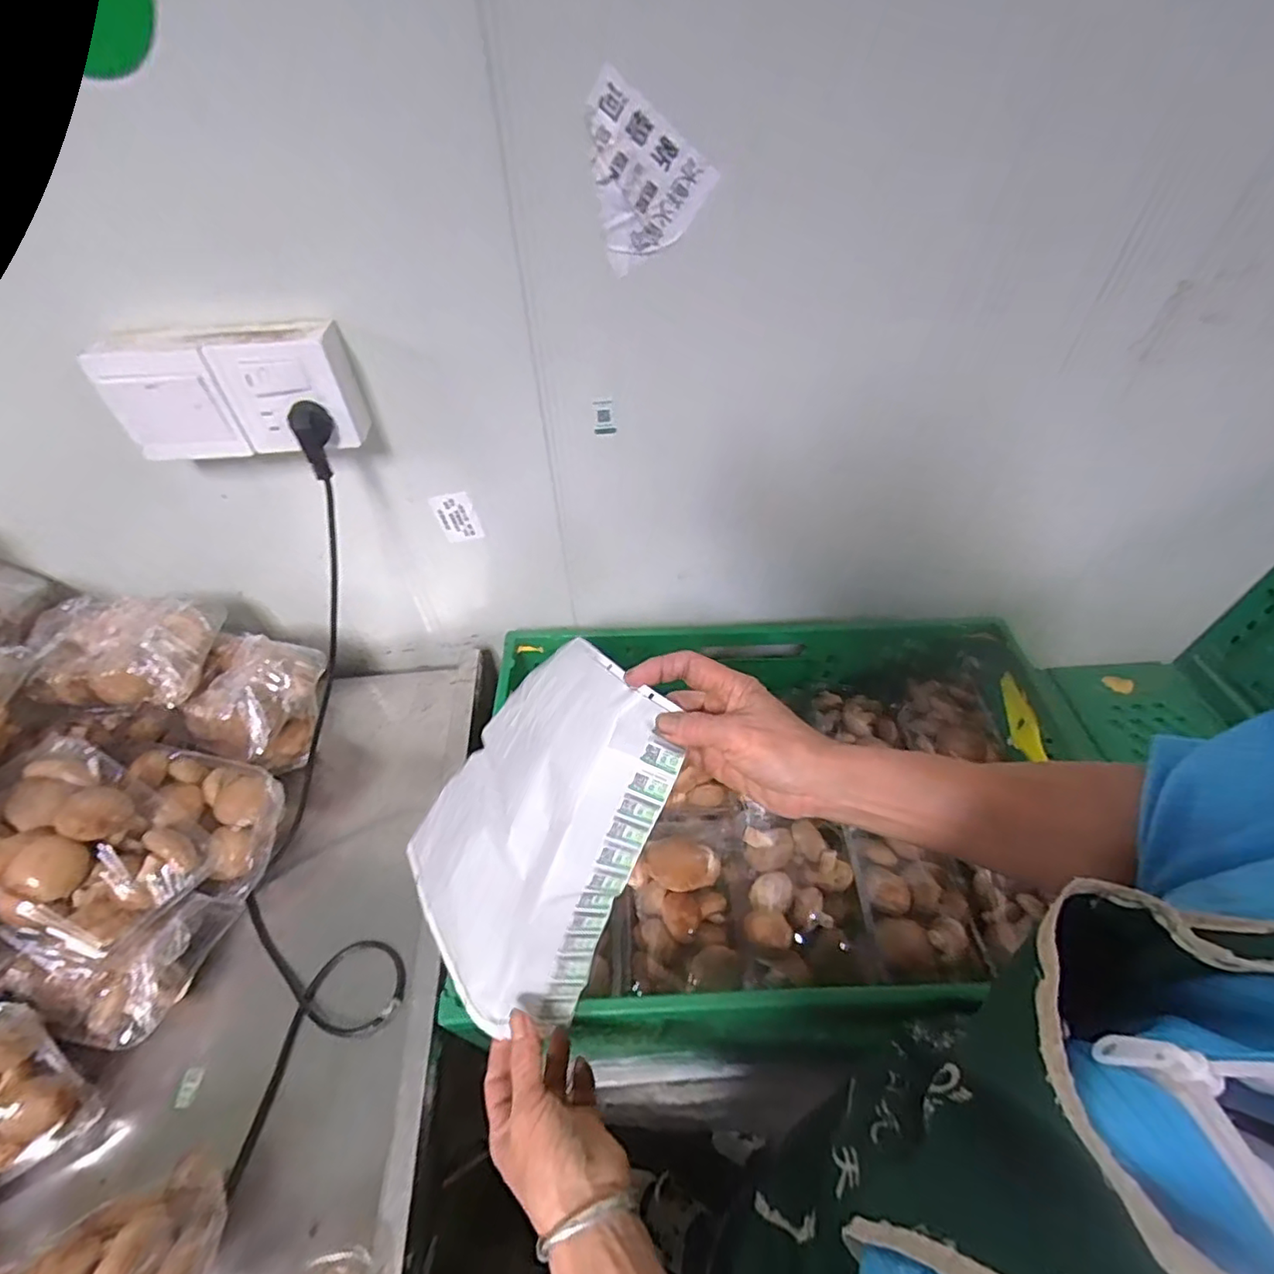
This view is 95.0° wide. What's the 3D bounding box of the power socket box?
[{"bbox_3d":[-0.312,-0.193,0.458,0.166,0.084,0.041,-8,49,-5],"label":"power socket box"}]

